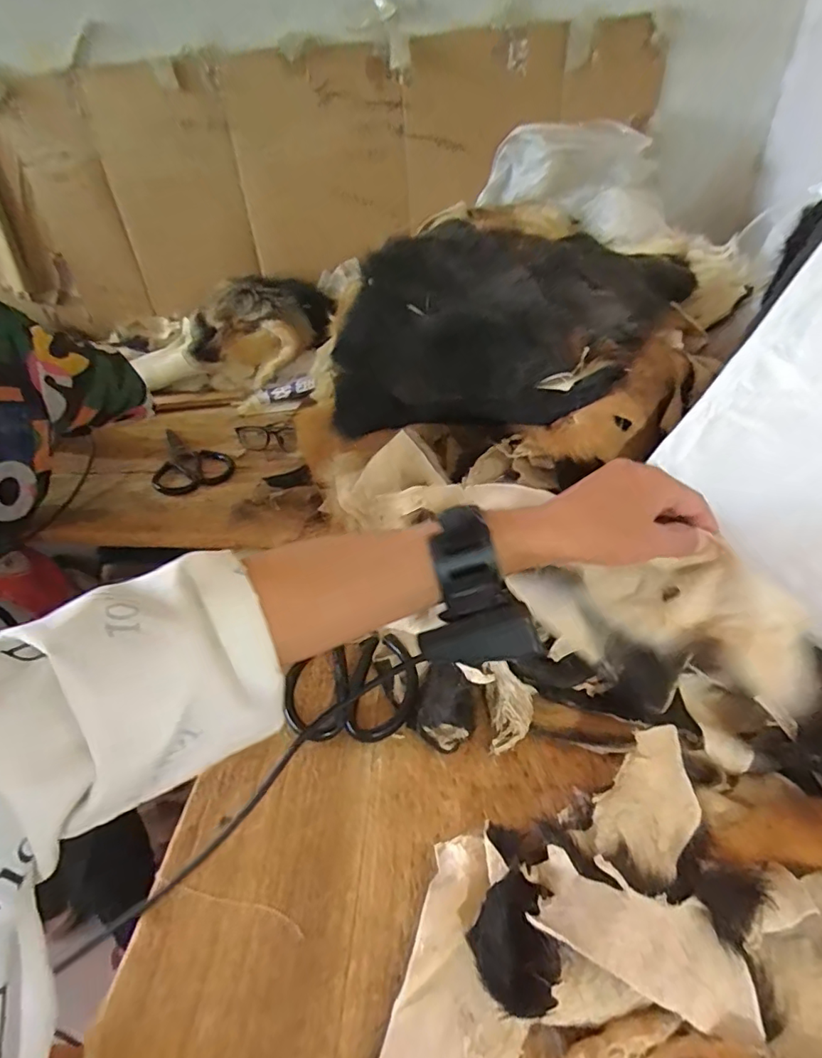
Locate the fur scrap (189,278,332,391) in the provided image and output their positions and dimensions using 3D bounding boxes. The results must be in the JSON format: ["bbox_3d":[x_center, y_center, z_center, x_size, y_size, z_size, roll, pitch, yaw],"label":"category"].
[{"bbox_3d":[-0.304,-0.419,1.098,0.301,0.142,0.256,-13,39,-10],"label":"fur scrap"}]

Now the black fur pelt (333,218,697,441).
[{"bbox_3d":[0.107,-0.230,0.592,0.370,0.171,0.246,6,39,14],"label":"black fur pelt"}]

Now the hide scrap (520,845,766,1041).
[{"bbox_3d":[0.121,0.214,0.279,0.115,0.017,0.050,14,42,23],"label":"hide scrap"}]

